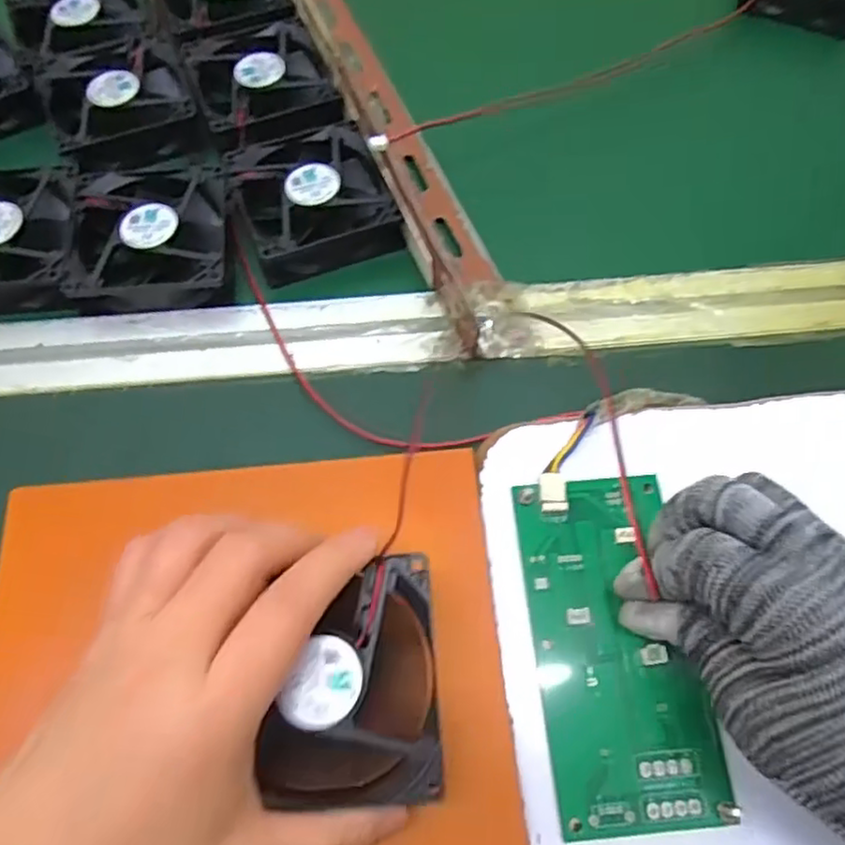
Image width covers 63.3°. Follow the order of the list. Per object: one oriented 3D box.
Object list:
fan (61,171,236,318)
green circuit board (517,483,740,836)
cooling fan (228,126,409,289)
[{"bbox_3d":[-0.143,-0.100,0.370,0.079,0.026,0.084,-6,62,-6],"label":"fan"},{"bbox_3d":[0.076,0.087,0.274,0.064,0.010,0.134,-6,66,-6],"label":"green circuit board"},{"bbox_3d":[-0.059,-0.124,0.383,0.083,0.028,0.078,-19,64,-13],"label":"cooling fan"}]

